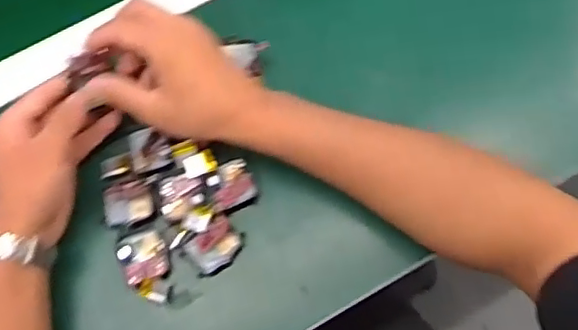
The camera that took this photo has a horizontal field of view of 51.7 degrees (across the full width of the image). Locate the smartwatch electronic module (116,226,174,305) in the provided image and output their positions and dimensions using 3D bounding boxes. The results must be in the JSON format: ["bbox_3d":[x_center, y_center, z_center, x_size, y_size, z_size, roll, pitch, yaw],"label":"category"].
[{"bbox_3d":[-0.112,0.081,0.473,0.037,0.019,0.062,-28,75,-6],"label":"smartwatch electronic module"}]

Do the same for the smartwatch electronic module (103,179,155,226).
[{"bbox_3d":[-0.133,0.031,0.493,0.040,0.014,0.032,-8,74,0],"label":"smartwatch electronic module"}]

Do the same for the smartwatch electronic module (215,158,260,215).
[{"bbox_3d":[-0.047,0.018,0.495,0.037,0.010,0.038,-27,75,-6],"label":"smartwatch electronic module"}]

